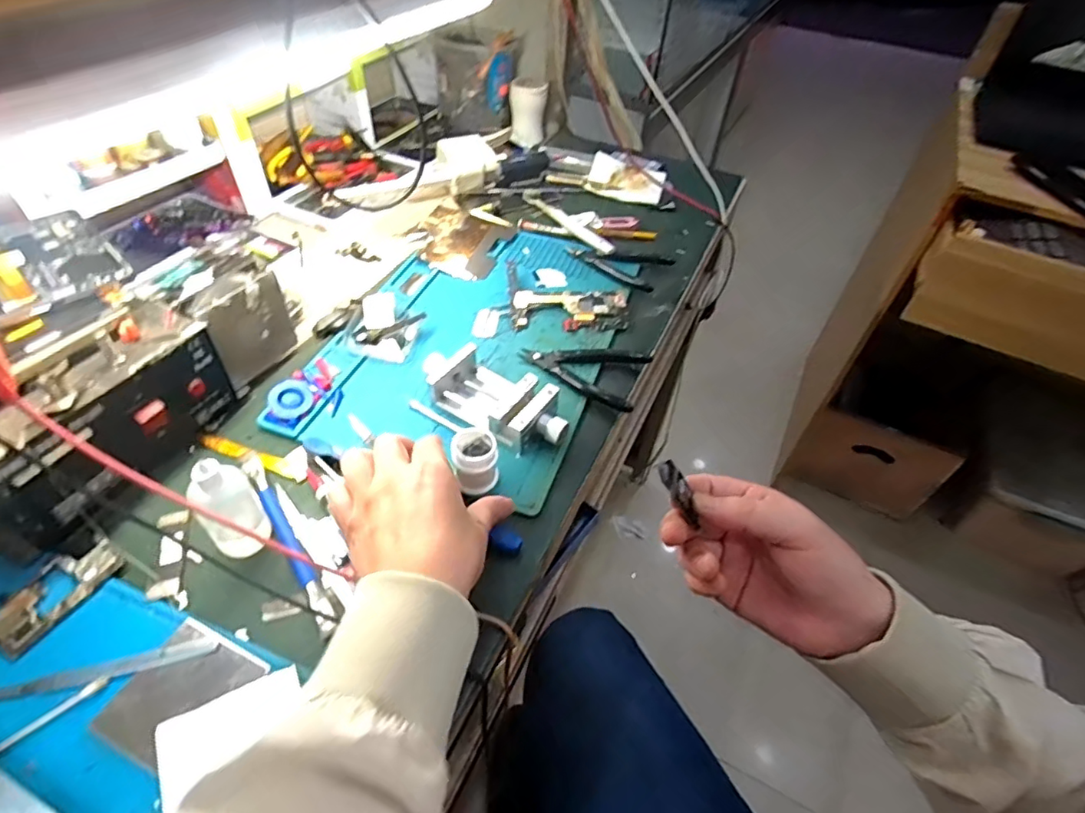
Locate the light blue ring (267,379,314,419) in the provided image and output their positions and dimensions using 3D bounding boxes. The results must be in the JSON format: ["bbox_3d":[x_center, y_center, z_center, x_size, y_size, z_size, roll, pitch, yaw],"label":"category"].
[{"bbox_3d":[-0.211,-0.006,0.469,0.034,0.006,0.034,9,64,-20],"label":"light blue ring"}]

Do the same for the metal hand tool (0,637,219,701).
[{"bbox_3d":[-0.258,0.153,0.324,0.124,0.005,0.013,-9,48,-13],"label":"metal hand tool"}]

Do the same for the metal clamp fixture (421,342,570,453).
[{"bbox_3d":[-0.040,-0.008,0.473,0.137,0.032,0.060,33,53,23],"label":"metal clamp fixture"}]

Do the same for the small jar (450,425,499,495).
[{"bbox_3d":[-0.051,0.038,0.425,0.034,0.038,0.042,-1,47,-6],"label":"small jar"}]

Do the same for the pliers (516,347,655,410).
[{"bbox_3d":[0.041,-0.042,0.522,0.116,0.014,0.074,25,50,17],"label":"pliers"}]

